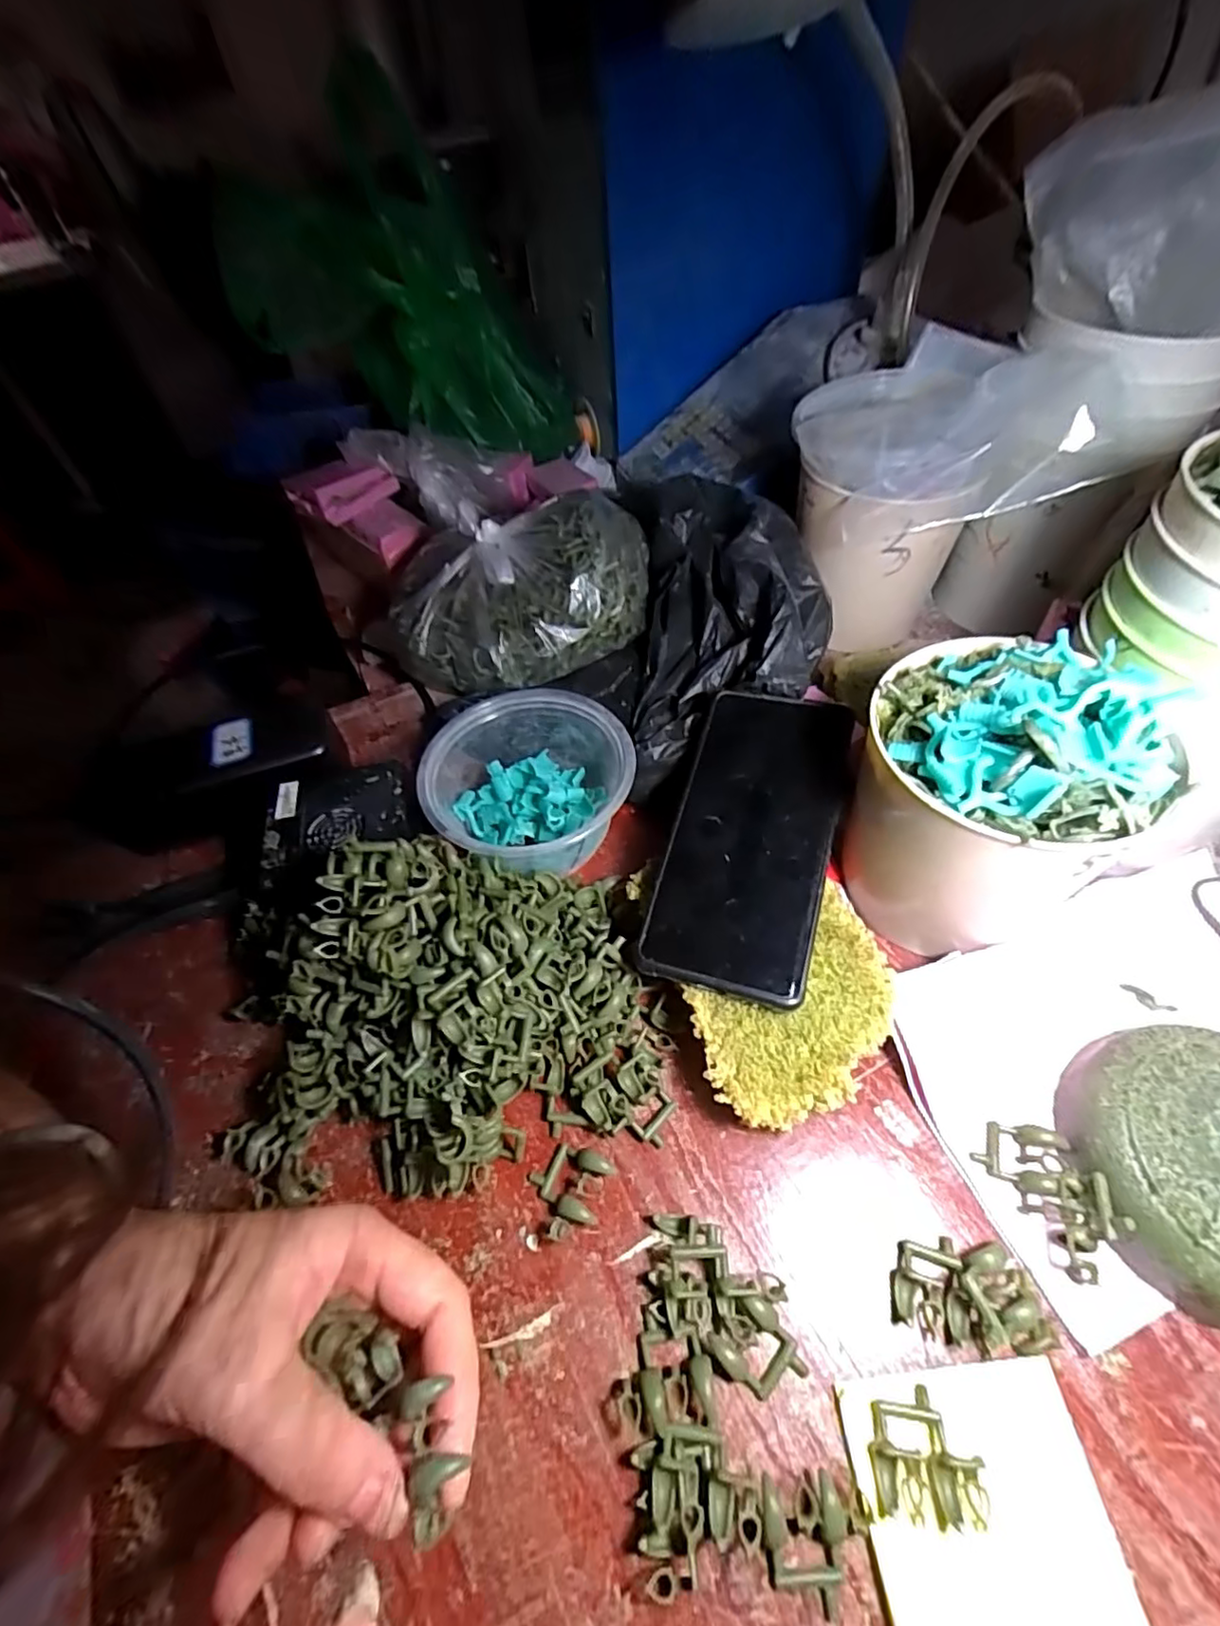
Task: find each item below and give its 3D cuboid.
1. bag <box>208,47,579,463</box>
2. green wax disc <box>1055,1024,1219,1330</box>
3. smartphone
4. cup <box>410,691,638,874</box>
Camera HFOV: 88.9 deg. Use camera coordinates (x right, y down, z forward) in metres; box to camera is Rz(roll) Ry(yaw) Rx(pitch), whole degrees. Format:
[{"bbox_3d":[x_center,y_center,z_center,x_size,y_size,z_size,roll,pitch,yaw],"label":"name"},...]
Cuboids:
[{"bbox_3d":[-0.190,-0.475,0.572,0.246,0.227,0.216,37,64,28],"label":"bag"},{"bbox_3d":[0.237,0.140,0.243,0.096,0.033,0.100,-2,54,3],"label":"green wax disc"},{"bbox_3d":[0.070,0.008,0.306,0.073,0.005,0.161,12,65,17],"label":"smartphone"},{"bbox_3d":[-0.043,-0.012,0.355,0.108,0.052,0.113,-2,54,3],"label":"cup"}]

